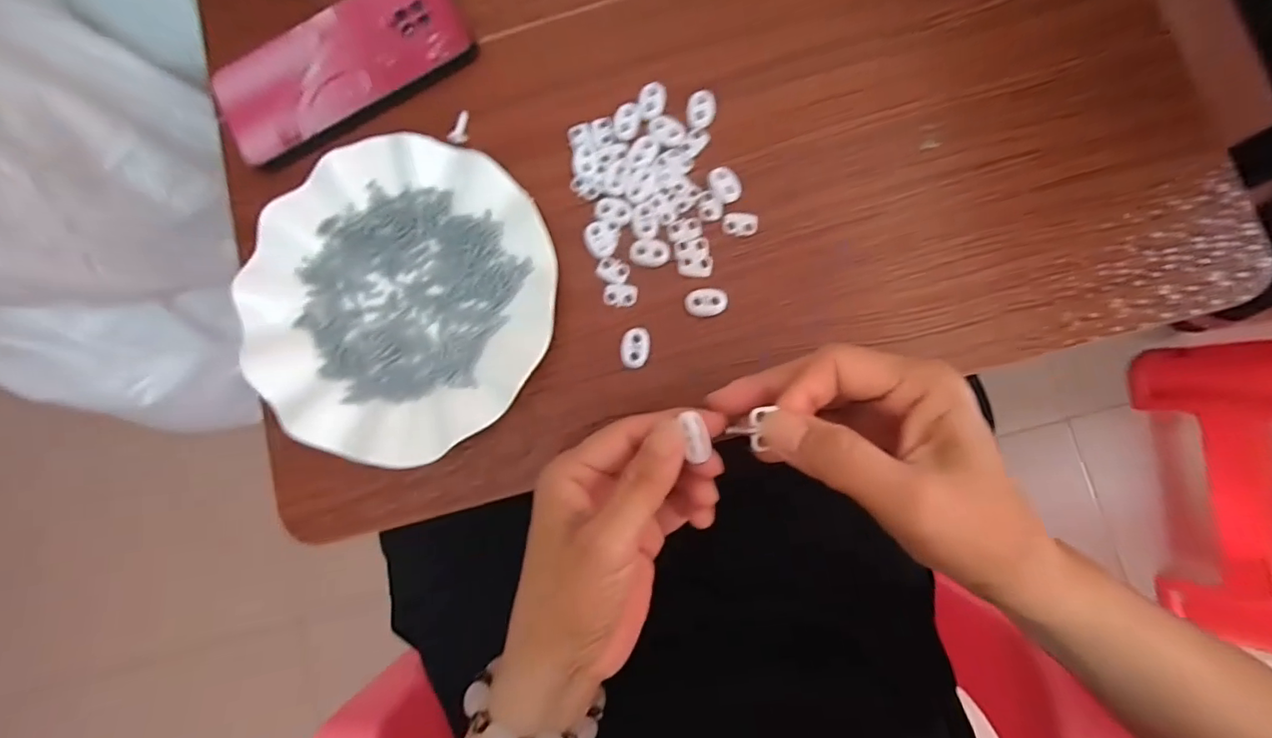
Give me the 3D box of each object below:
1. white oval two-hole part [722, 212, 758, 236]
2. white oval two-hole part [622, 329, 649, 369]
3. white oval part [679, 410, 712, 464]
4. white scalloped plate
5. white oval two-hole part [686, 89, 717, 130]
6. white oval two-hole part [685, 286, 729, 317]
[{"bbox_3d":[0.062,-0.087,0.323,0.021,0.004,0.014,11,84,5],"label":"white oval two-hole part"},{"bbox_3d":[0.000,-0.012,0.318,0.015,0.004,0.023,7,84,5],"label":"white oval two-hole part"},{"bbox_3d":[0.026,0.028,0.230,0.010,0.004,0.021,-16,88,2],"label":"white oval part"},{"bbox_3d":[-0.139,-0.042,0.321,0.179,0.021,0.182,0,83,4],"label":"white scalloped plate"},{"bbox_3d":[0.040,-0.159,0.332,0.017,0.005,0.023,4,83,4],"label":"white oval two-hole part"},{"bbox_3d":[0.042,-0.039,0.318,0.024,0.004,0.017,-8,83,3],"label":"white oval two-hole part"}]

